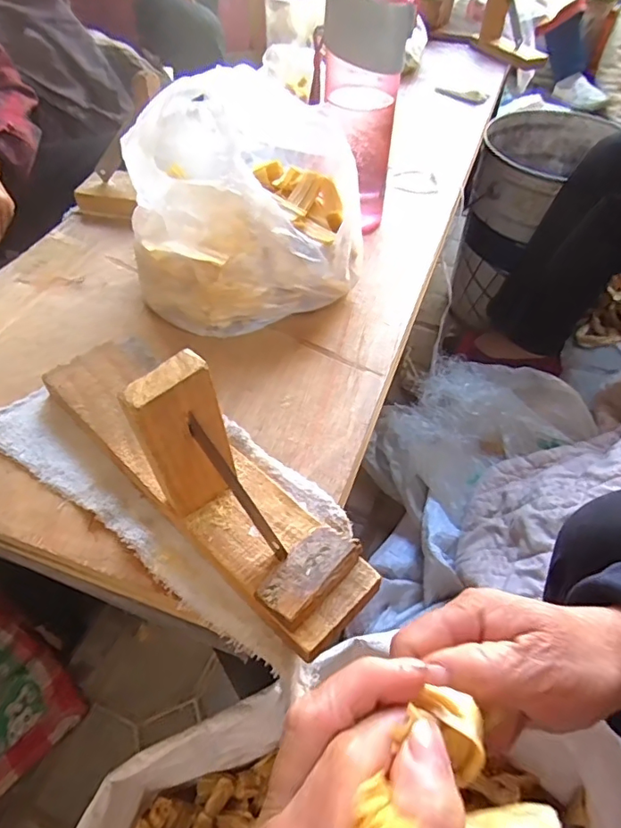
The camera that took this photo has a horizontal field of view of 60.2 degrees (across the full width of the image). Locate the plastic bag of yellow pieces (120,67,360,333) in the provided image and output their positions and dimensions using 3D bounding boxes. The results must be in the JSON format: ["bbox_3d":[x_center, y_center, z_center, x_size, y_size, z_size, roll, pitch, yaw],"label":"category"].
[{"bbox_3d":[-0.052,-0.186,0.462,0.194,0.153,0.175,-6,49,-7],"label":"plastic bag of yellow pieces"}]

